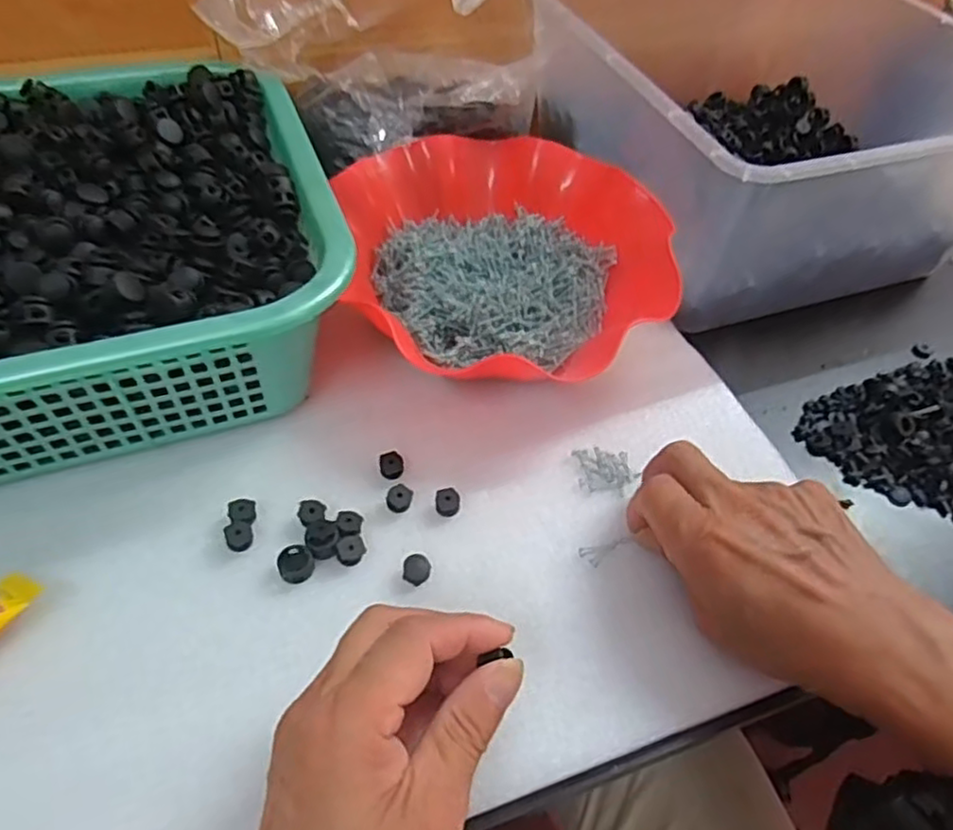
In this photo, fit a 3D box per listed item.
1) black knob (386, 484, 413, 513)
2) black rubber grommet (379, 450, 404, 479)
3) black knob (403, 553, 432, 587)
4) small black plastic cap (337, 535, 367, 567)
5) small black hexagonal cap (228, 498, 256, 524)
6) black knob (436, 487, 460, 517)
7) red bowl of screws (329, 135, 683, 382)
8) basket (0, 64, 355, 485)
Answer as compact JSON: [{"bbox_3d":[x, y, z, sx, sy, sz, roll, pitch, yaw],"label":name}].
[{"bbox_3d":[-0.041,0.045,0.364,0.012,0.009,0.013,3,51,-3],"label":"black knob"},{"bbox_3d":[-0.046,0.028,0.377,0.013,0.009,0.012,-5,51,-9],"label":"black rubber grommet"},{"bbox_3d":[-0.030,0.077,0.341,0.013,0.008,0.014,3,51,-3],"label":"black knob"},{"bbox_3d":[-0.063,0.068,0.343,0.014,0.009,0.013,3,51,-3],"label":"small black plastic cap"},{"bbox_3d":[-0.120,0.050,0.353,0.013,0.006,0.012,-5,51,-9],"label":"small black hexagonal cap"},{"bbox_3d":[-0.015,0.046,0.366,0.013,0.009,0.013,3,51,-3],"label":"black knob"},{"bbox_3d":[0.013,-0.107,0.457,0.193,0.066,0.205,3,51,-3],"label":"red bowl of screws"},{"bbox_3d":[-0.280,-0.080,0.387,0.380,0.096,0.275,-14,54,-16],"label":"basket"}]

